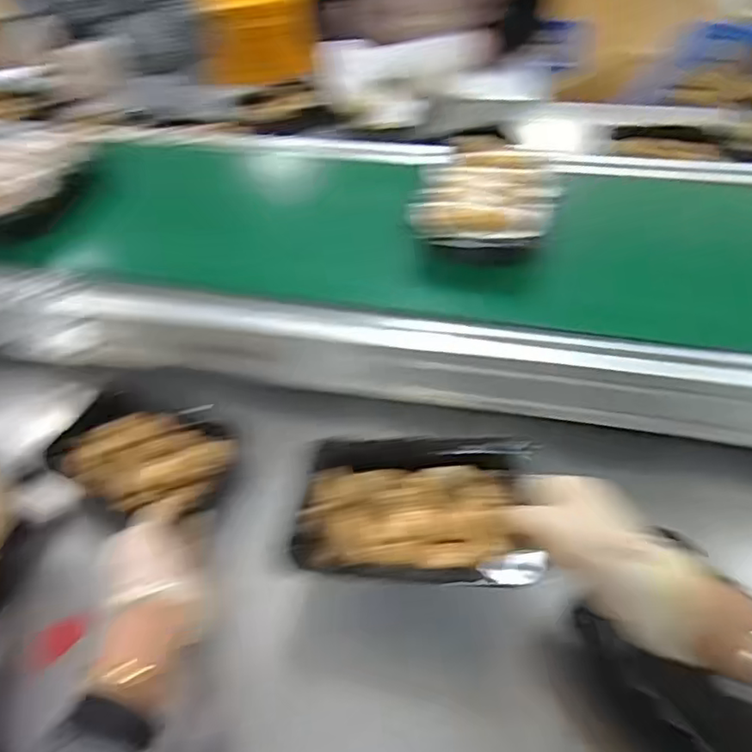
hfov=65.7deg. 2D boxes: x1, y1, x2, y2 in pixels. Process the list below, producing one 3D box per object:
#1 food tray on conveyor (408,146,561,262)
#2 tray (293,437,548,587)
[{"bbox_3d":[0.108,-0.176,0.575,0.135,0.039,0.154,5,51,9],"label":"food tray on conveyor"},{"bbox_3d":[0.031,0.100,0.458,0.178,0.037,0.119,5,51,9],"label":"tray"}]

